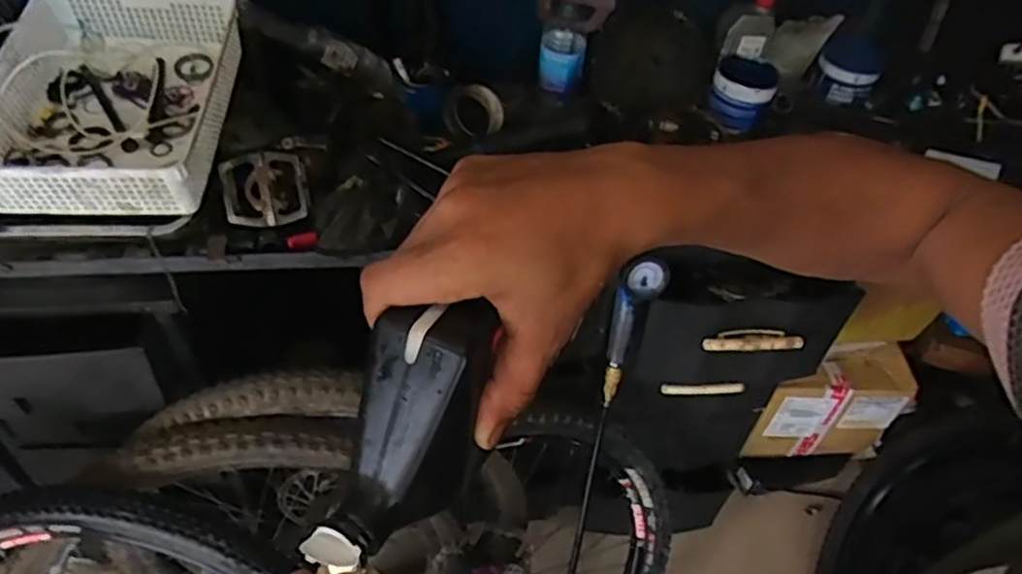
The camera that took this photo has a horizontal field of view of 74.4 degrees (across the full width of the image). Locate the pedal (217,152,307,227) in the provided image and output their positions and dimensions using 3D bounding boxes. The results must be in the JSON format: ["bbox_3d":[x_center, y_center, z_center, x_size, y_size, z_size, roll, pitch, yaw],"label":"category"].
[{"bbox_3d":[-0.315,-0.126,0.865,0.104,0.091,0.026,-9,16,-8],"label":"pedal"}]

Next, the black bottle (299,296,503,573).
[{"bbox_3d":[-0.044,0.066,0.317,0.048,0.064,0.123,20,82,42],"label":"black bottle"}]

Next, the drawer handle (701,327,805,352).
[{"bbox_3d":[0.343,0.074,0.953,0.139,0.025,0.023,1,47,-4],"label":"drawer handle"}]

